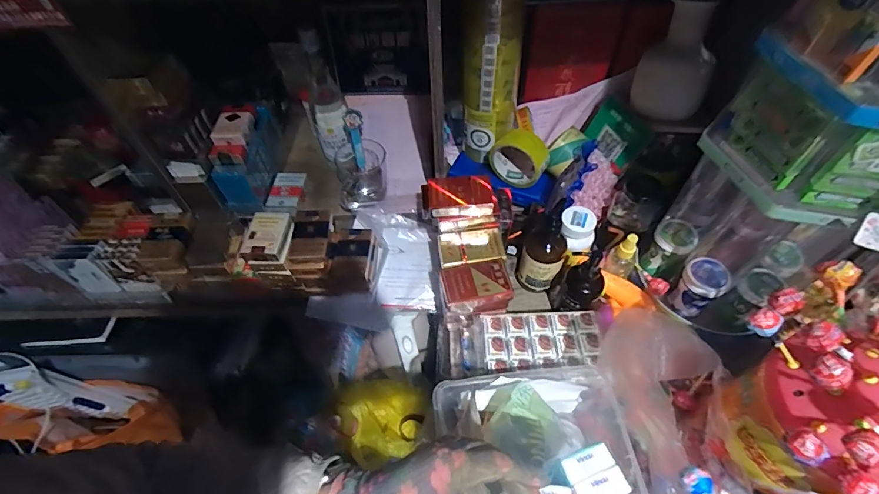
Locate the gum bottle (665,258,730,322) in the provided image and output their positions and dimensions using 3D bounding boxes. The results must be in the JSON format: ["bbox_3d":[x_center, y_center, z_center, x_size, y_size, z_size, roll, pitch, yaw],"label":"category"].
[{"bbox_3d":[0.356,0.054,0.584,0.051,0.073,0.053,-23,57,-15],"label":"gum bottle"}]

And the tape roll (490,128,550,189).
[{"bbox_3d":[0.134,-0.151,0.715,0.097,0.089,0.050,27,59,19],"label":"tape roll"}]

